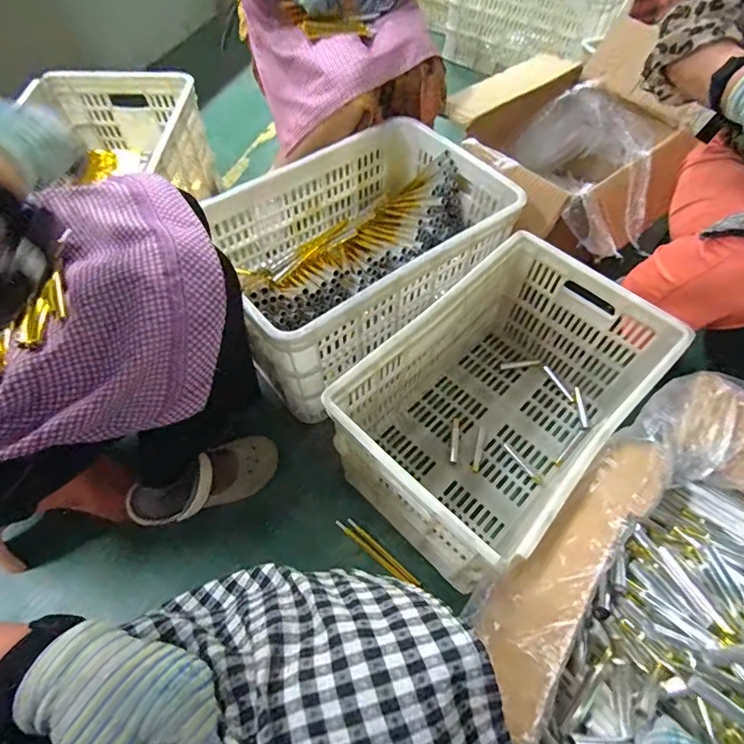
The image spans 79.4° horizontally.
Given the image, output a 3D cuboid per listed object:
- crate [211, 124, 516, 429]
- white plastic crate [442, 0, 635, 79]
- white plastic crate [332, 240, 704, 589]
[{"bbox_3d":[-0.024,-0.222,0.858,0.540,0.221,0.336,-33,64,-17],"label":"crate"},{"bbox_3d":[0.510,-1.161,1.453,0.564,0.273,0.307,34,65,19],"label":"white plastic crate"},{"bbox_3d":[0.206,0.053,0.748,0.482,0.256,0.314,-41,67,-21],"label":"white plastic crate"}]

